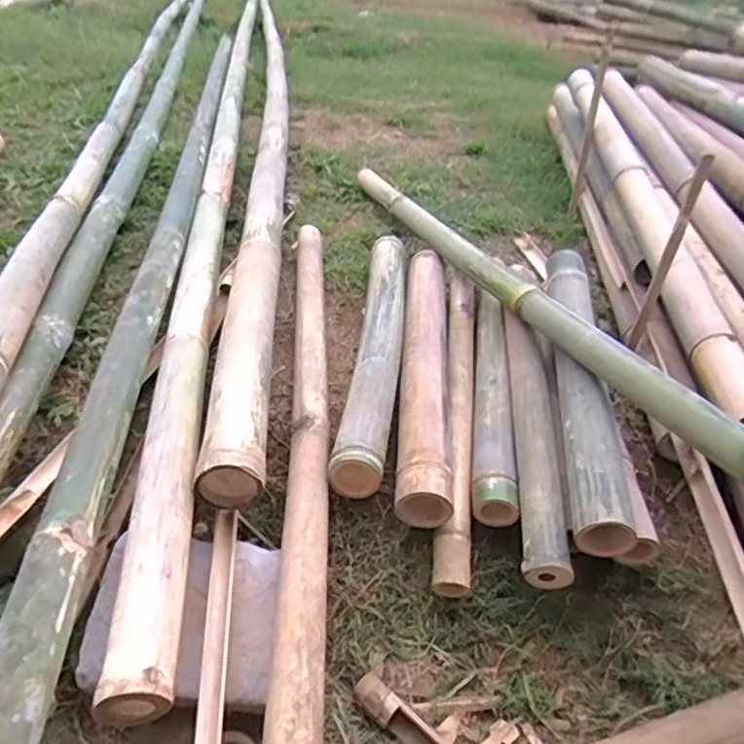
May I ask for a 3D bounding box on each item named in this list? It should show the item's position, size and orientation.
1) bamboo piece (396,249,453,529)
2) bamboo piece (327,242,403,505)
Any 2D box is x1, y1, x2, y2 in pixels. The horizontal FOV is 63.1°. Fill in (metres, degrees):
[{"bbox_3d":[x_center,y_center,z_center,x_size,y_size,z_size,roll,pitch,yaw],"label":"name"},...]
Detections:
[{"bbox_3d":[0.089,-0.020,0.993,0.069,0.076,0.610,6,37,1],"label":"bamboo piece"},{"bbox_3d":[0.011,-0.058,1.025,0.081,0.070,0.632,7,37,2],"label":"bamboo piece"}]

